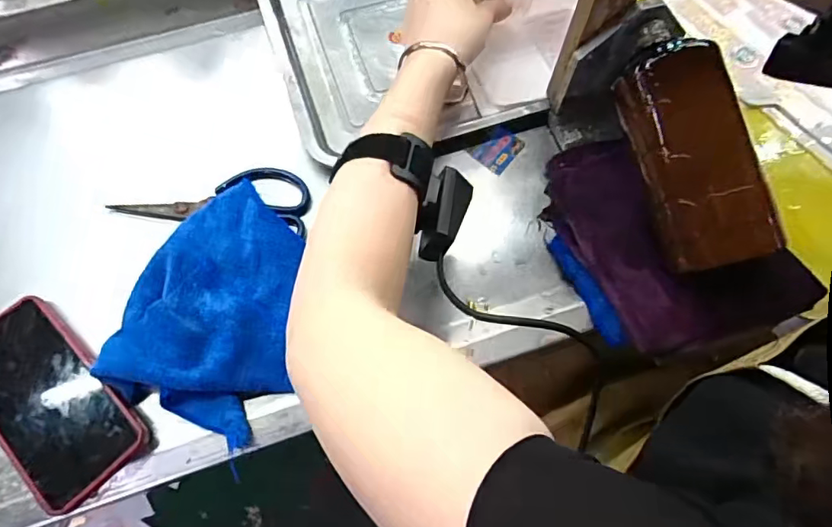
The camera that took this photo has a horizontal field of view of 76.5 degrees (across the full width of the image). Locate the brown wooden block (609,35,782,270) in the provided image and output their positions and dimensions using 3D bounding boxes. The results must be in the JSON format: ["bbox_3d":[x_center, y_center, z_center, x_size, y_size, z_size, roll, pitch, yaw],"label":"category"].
[{"bbox_3d":[0.209,-0.079,0.397,0.076,0.050,0.171,-18,83,15],"label":"brown wooden block"}]

